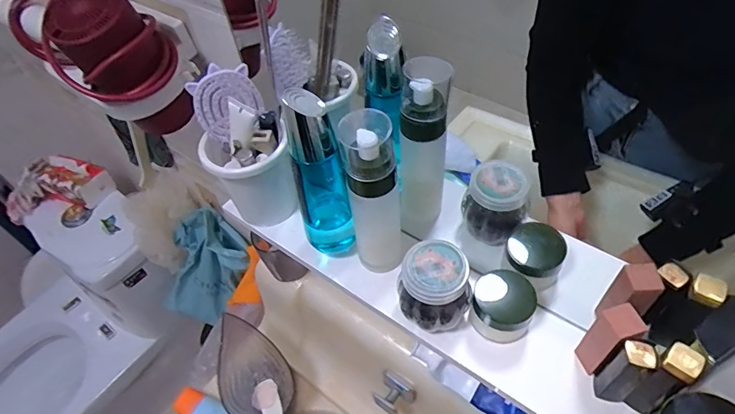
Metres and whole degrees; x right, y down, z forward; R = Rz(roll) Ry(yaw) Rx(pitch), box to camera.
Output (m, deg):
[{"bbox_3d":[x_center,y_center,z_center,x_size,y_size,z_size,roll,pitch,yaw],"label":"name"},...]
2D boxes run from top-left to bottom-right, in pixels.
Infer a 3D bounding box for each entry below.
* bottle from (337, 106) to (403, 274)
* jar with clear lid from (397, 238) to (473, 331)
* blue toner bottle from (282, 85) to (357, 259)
[{"bbox_3d":[0.007,-0.005,0.388,0.040,0.180,0.039,-9,51,-1],"label":"bottle"},{"bbox_3d":[0.059,0.071,0.388,0.056,0.072,0.054,-3,51,4],"label":"jar with clear lid"},{"bbox_3d":[-0.042,-0.023,0.401,0.045,0.183,0.042,-10,51,-2],"label":"blue toner bottle"}]

